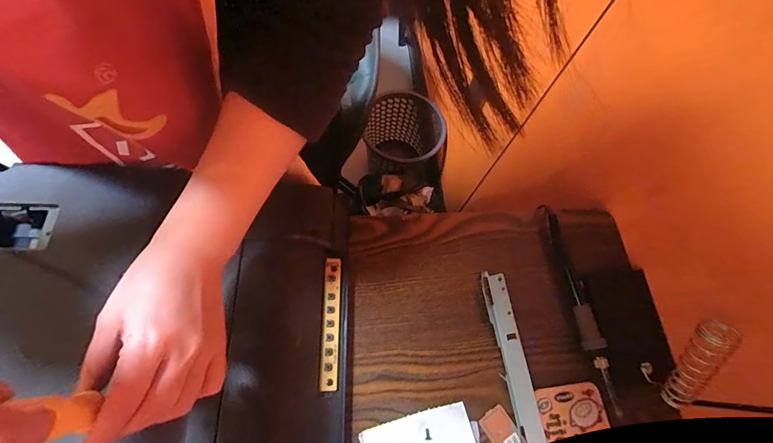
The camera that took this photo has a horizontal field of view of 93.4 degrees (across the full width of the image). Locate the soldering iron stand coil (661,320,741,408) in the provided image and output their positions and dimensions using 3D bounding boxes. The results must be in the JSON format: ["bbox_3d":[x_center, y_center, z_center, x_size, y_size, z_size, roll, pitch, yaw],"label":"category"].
[{"bbox_3d":[0.252,0.120,0.299,0.020,0.091,0.025,-2,31,-4],"label":"soldering iron stand coil"}]

